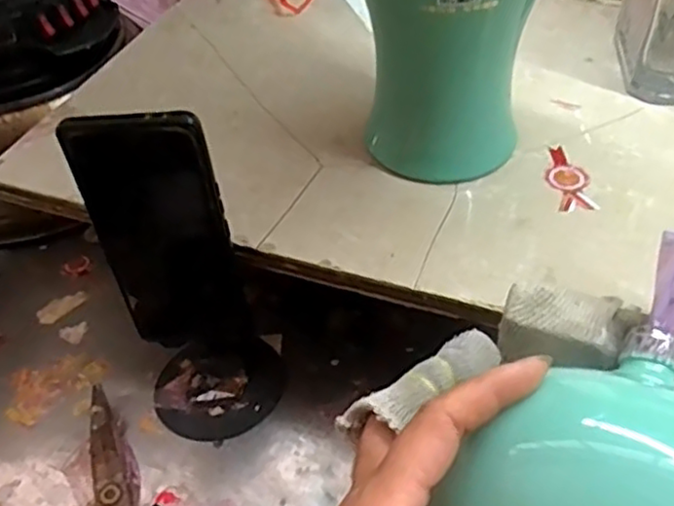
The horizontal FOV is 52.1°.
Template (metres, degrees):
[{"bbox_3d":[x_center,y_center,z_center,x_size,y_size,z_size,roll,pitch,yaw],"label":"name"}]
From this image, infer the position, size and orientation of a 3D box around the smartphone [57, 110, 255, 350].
[{"bbox_3d":[-0.102,-0.007,0.412,0.076,0.168,0.017,-6,48,1],"label":"smartphone"}]

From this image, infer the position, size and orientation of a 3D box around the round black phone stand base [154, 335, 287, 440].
[{"bbox_3d":[-0.082,0.095,0.492,0.091,0.008,0.079,-8,48,-1],"label":"round black phone stand base"}]

